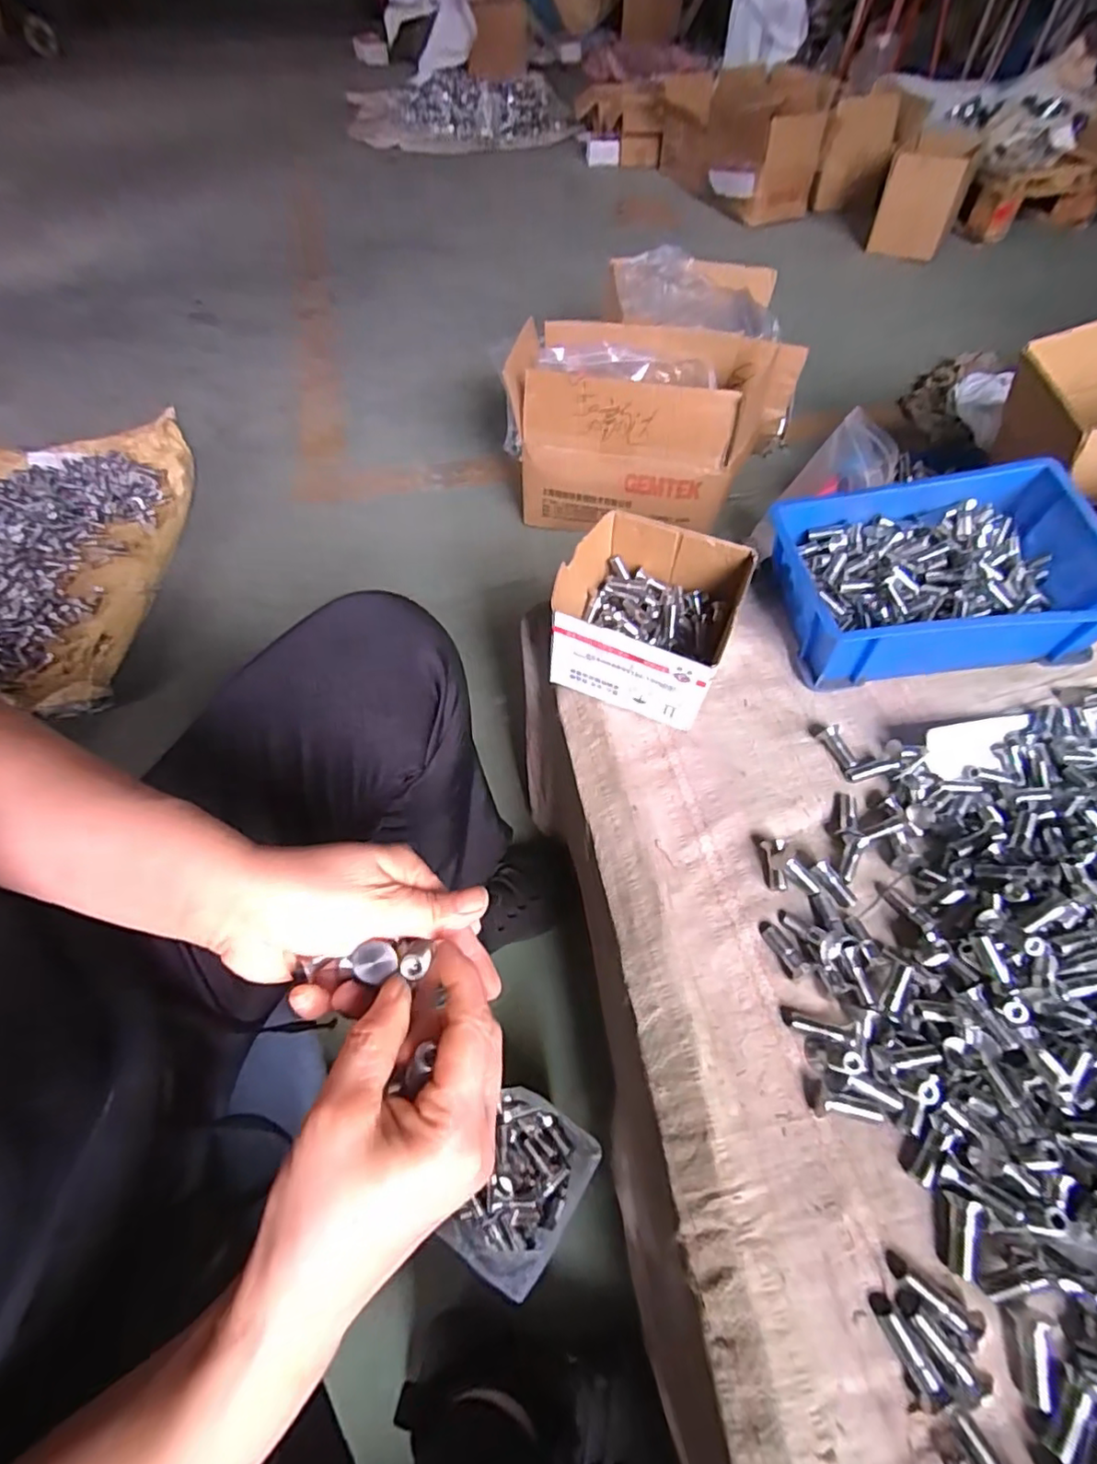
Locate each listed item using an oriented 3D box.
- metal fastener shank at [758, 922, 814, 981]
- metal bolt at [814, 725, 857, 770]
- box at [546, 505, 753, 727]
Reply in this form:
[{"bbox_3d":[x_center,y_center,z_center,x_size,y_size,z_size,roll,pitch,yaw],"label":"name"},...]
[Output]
[{"bbox_3d":[0.153,0.142,0.389,0.012,0.013,0.039,-26,59,-16],"label":"metal fastener shank"},{"bbox_3d":[0.230,0.011,0.477,0.015,0.015,0.038,-16,57,-10],"label":"metal bolt"},{"bbox_3d":[0.083,-0.095,0.518,0.141,0.094,0.150,22,58,14],"label":"box"}]

